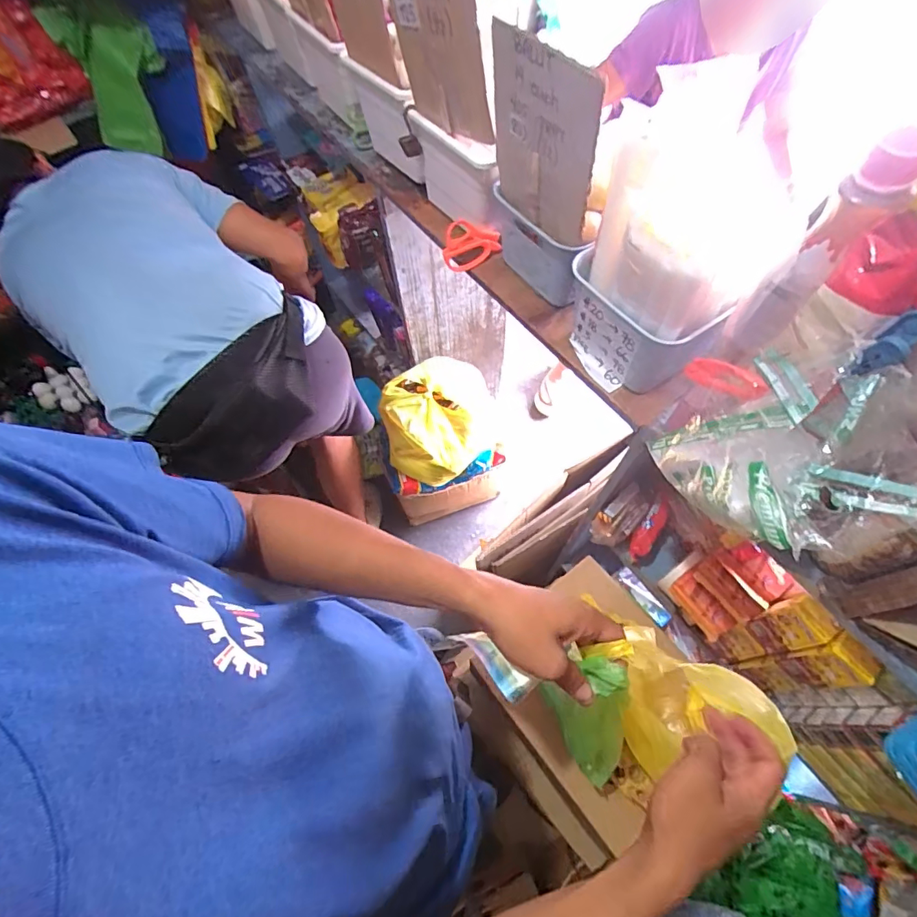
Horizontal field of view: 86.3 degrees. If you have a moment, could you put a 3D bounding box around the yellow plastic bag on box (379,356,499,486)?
[{"bbox_3d":[-0.041,-0.100,1.265,0.291,0.172,0.292,-4,63,0],"label":"yellow plastic bag on box"}]

